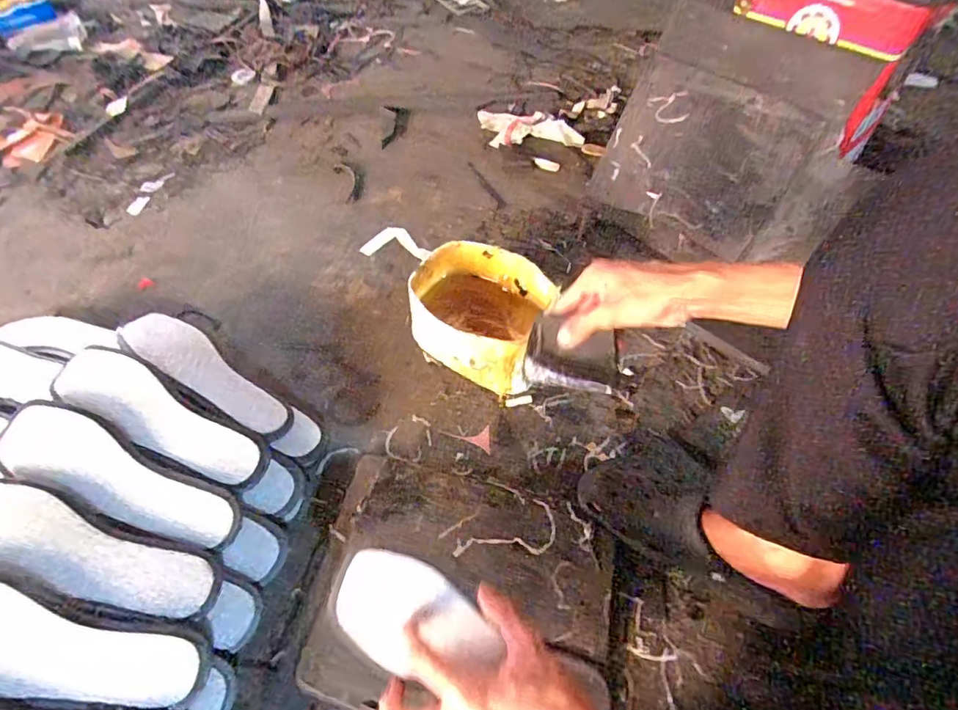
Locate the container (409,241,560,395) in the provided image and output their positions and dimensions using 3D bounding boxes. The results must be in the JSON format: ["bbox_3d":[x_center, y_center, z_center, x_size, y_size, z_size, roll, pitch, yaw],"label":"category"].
[{"bbox_3d":[-0.002,-0.048,0.680,0.164,0.127,0.147,19,55,11],"label":"container"}]

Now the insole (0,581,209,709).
[{"bbox_3d":[-0.361,0.244,0.426,0.244,0.011,0.072,19,56,-11],"label":"insole"}]

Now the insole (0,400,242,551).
[{"bbox_3d":[-0.360,0.121,0.516,0.246,0.014,0.075,22,67,0],"label":"insole"}]

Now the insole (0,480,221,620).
[{"bbox_3d":[-0.368,0.181,0.468,0.246,0.019,0.070,23,57,-6],"label":"insole"}]

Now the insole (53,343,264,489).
[{"bbox_3d":[-0.344,0.065,0.554,0.242,0.020,0.070,28,64,3],"label":"insole"}]

